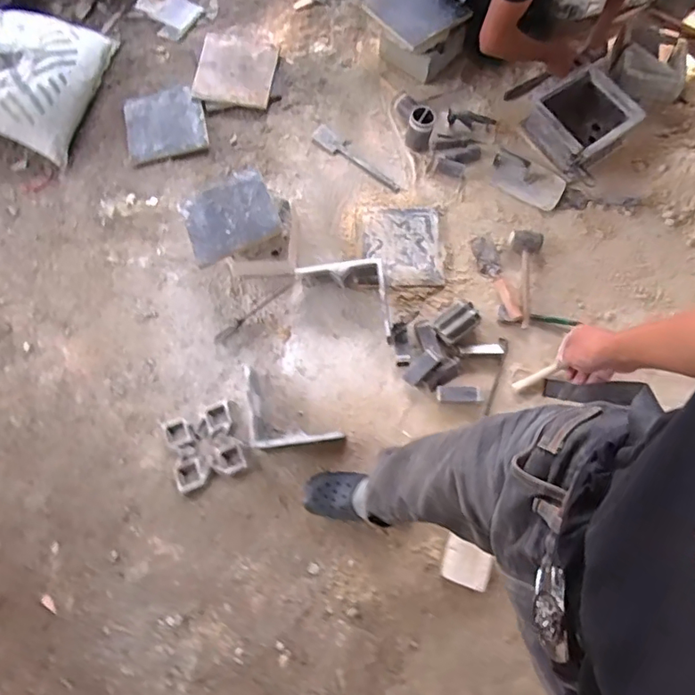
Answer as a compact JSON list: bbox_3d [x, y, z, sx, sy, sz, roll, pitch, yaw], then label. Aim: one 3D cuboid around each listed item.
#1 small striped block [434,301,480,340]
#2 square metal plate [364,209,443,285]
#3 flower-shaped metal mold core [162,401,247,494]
[{"bbox_3d":[0.303,-0.069,1.460,0.120,0.073,0.087,-39,79,-7],"label":"small striped block"},{"bbox_3d":[0.163,-0.301,1.548,0.226,0.022,0.242,-2,77,1],"label":"square metal plate"},{"bbox_3d":[-0.382,0.265,1.410,0.195,0.024,0.190,-22,77,-4],"label":"flower-shaped metal mold core"}]

